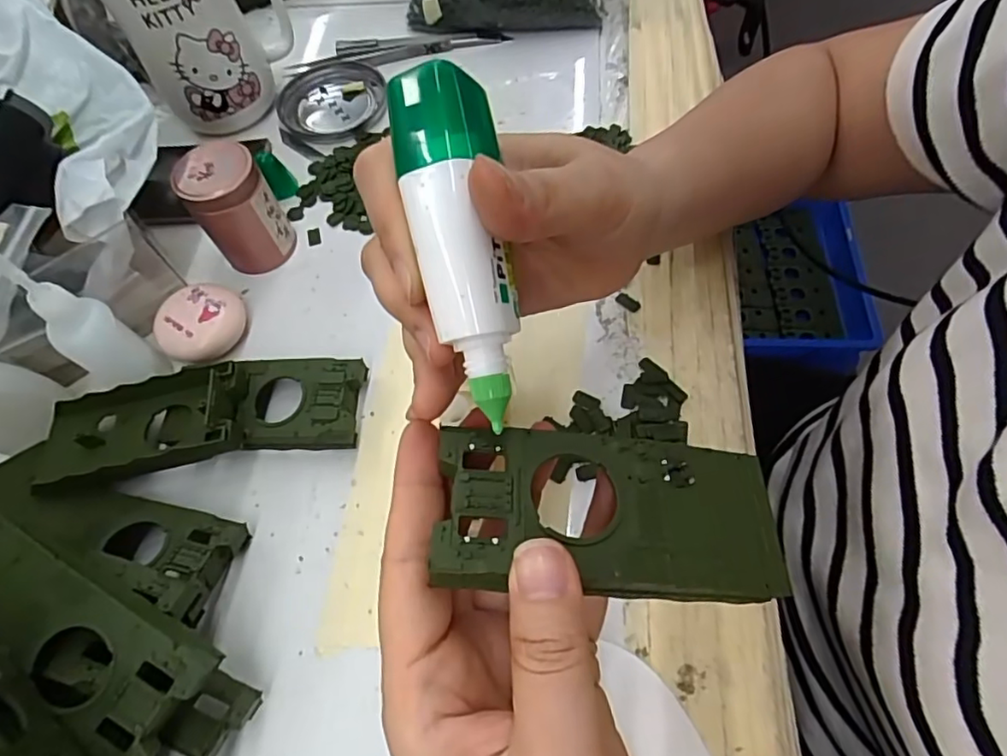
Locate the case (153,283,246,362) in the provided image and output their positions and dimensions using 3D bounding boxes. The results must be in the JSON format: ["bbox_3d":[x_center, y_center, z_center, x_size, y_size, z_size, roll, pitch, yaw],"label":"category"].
[{"bbox_3d":[-0.172,-0.031,0.332,0.047,0.024,0.042,-35,65,-14],"label":"case"}]

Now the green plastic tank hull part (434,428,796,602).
[{"bbox_3d":[0.034,0.039,0.172,0.104,0.008,0.047,7,62,-8],"label":"green plastic tank hull part"}]

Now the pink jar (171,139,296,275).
[{"bbox_3d":[-0.156,-0.098,0.342,0.043,0.066,0.038,-28,64,-10],"label":"pink jar"}]

